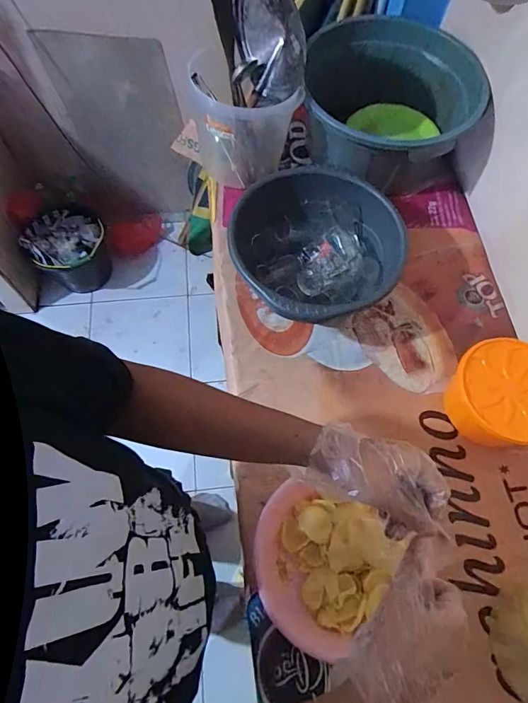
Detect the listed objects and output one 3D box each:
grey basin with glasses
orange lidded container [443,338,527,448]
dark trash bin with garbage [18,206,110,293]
[{"bbox_3d":[0.115,-0.214,0.884,0.361,0.122,0.343,1,66,-2],"label":"grey basin with glasses"},{"bbox_3d":[0.448,0.085,0.805,0.171,0.118,0.183,1,66,-2],"label":"orange lidded container"},{"bbox_3d":[-0.741,-0.387,1.645,0.269,0.259,0.260,-23,69,-12],"label":"dark trash bin with garbage"}]

